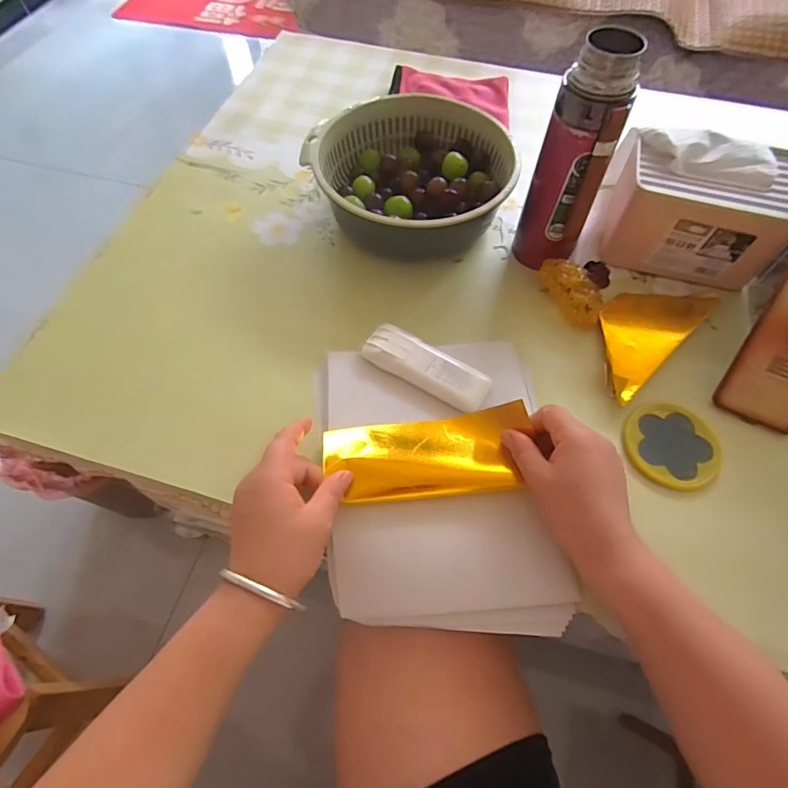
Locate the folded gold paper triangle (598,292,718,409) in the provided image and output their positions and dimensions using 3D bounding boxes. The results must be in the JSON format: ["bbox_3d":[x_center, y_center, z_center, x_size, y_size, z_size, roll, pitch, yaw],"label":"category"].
[{"bbox_3d":[0.255,-0.069,0.490,0.174,0.019,0.080,-40,69,-20],"label":"folded gold paper triangle"}]

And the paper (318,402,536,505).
[{"bbox_3d":[0.028,0.052,0.402,0.170,0.029,0.065,-7,62,2],"label":"paper"}]

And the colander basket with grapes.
[{"bbox_3d":[0.018,-0.261,0.560,0.223,0.081,0.183,3,61,1],"label":"colander basket with grapes"}]

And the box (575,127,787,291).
[{"bbox_3d":[0.326,-0.201,0.517,0.170,0.116,0.127,11,62,5],"label":"box"}]

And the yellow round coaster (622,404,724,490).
[{"bbox_3d":[0.255,0.046,0.430,0.080,0.005,0.082,0,61,-1],"label":"yellow round coaster"}]

